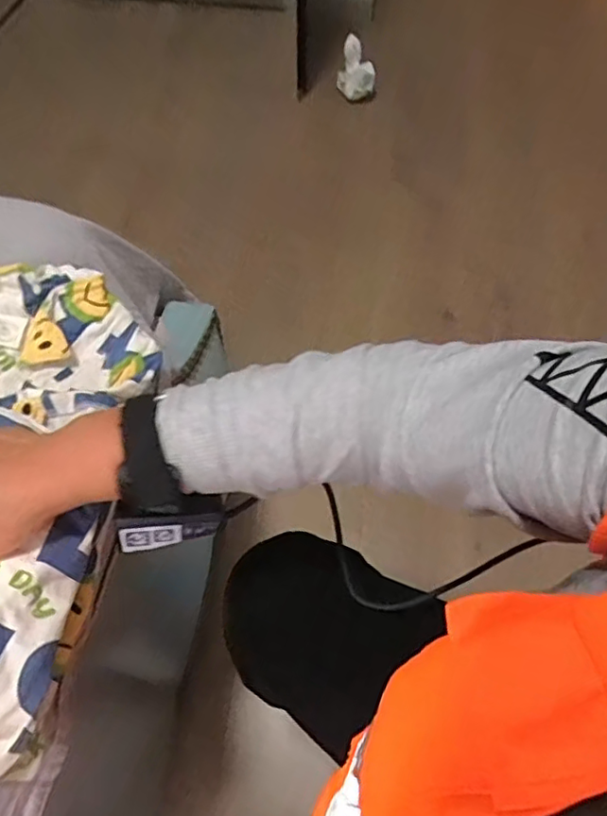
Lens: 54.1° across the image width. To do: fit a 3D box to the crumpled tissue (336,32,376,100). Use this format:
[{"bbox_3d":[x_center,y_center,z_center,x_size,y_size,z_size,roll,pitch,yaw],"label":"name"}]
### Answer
[{"bbox_3d":[0.139,-0.875,1.533,0.095,0.103,0.092,7,62,4],"label":"crumpled tissue"}]

